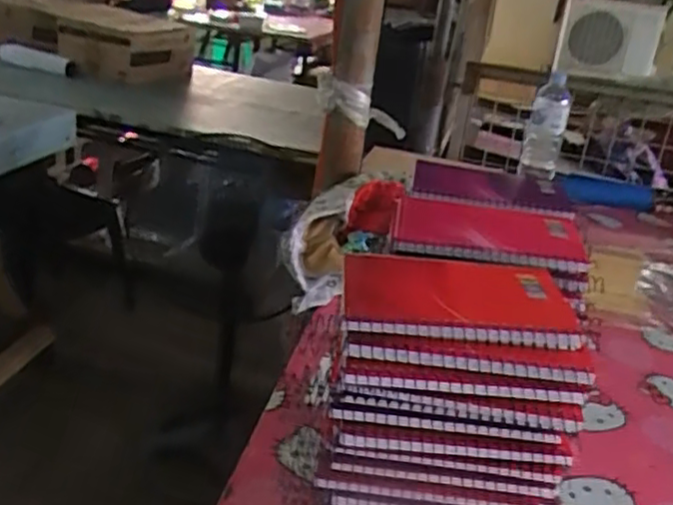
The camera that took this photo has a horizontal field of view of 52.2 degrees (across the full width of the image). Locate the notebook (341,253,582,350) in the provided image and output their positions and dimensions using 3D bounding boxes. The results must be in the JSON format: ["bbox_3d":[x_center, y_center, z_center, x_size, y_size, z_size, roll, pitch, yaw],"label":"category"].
[{"bbox_3d":[0.074,0.024,0.410,0.141,0.015,0.094,5,25,-4],"label":"notebook"}]

